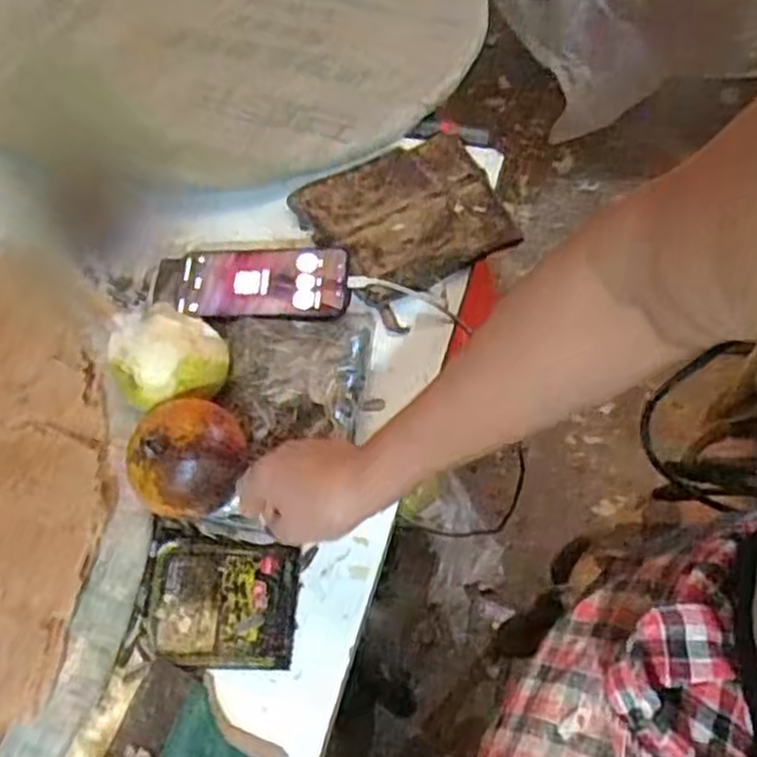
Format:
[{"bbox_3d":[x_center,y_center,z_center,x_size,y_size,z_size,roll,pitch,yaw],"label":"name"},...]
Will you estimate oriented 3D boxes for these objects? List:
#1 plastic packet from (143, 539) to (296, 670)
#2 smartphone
[{"bbox_3d":[-0.117,0.166,0.583,0.109,0.010,0.090,0,58,4],"label":"plastic packet"},{"bbox_3d":[-0.108,-0.089,0.726,0.157,0.013,0.075,3,68,7],"label":"smartphone"}]

